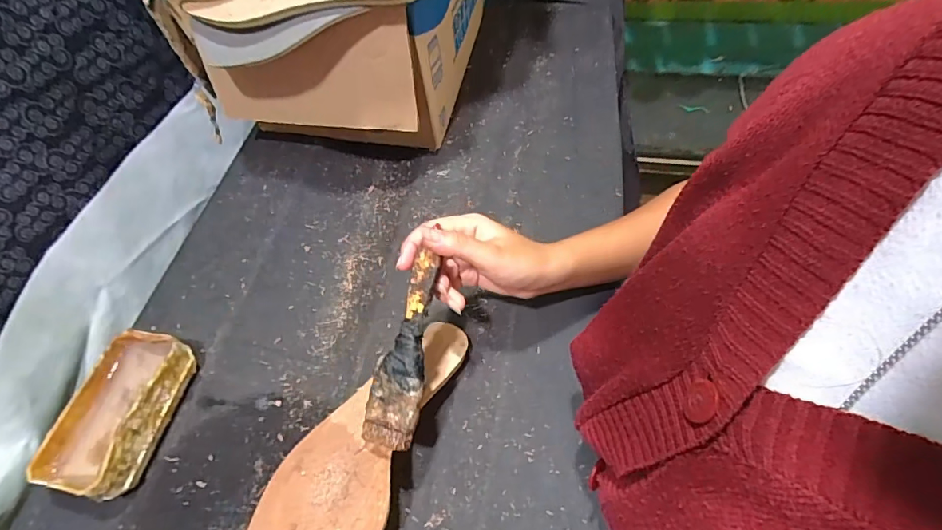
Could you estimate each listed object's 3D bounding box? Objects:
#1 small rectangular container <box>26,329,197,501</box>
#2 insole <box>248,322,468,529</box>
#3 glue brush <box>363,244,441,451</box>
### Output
[{"bbox_3d":[-0.288,0.120,0.382,0.075,0.043,0.127,9,59,9],"label":"small rectangular container"},{"bbox_3d":[-0.074,0.128,0.340,0.080,0.012,0.230,22,52,16],"label":"insole"},{"bbox_3d":[-0.046,0.058,0.324,0.037,0.007,0.134,10,81,10],"label":"glue brush"}]

